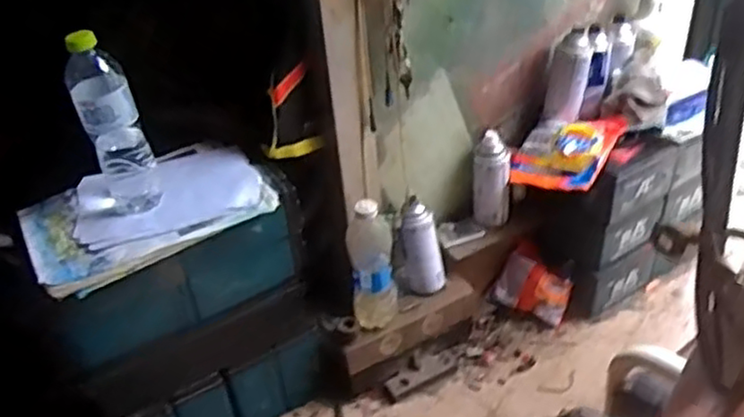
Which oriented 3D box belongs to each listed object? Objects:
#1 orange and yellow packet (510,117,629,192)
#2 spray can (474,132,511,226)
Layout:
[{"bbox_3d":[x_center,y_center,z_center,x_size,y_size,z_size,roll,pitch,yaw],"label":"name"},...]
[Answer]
[{"bbox_3d":[0.309,-0.091,1.128,0.150,0.030,0.141,9,66,41],"label":"orange and yellow packet"},{"bbox_3d":[0.197,-0.046,1.157,0.060,0.148,0.052,1,38,9],"label":"spray can"}]

